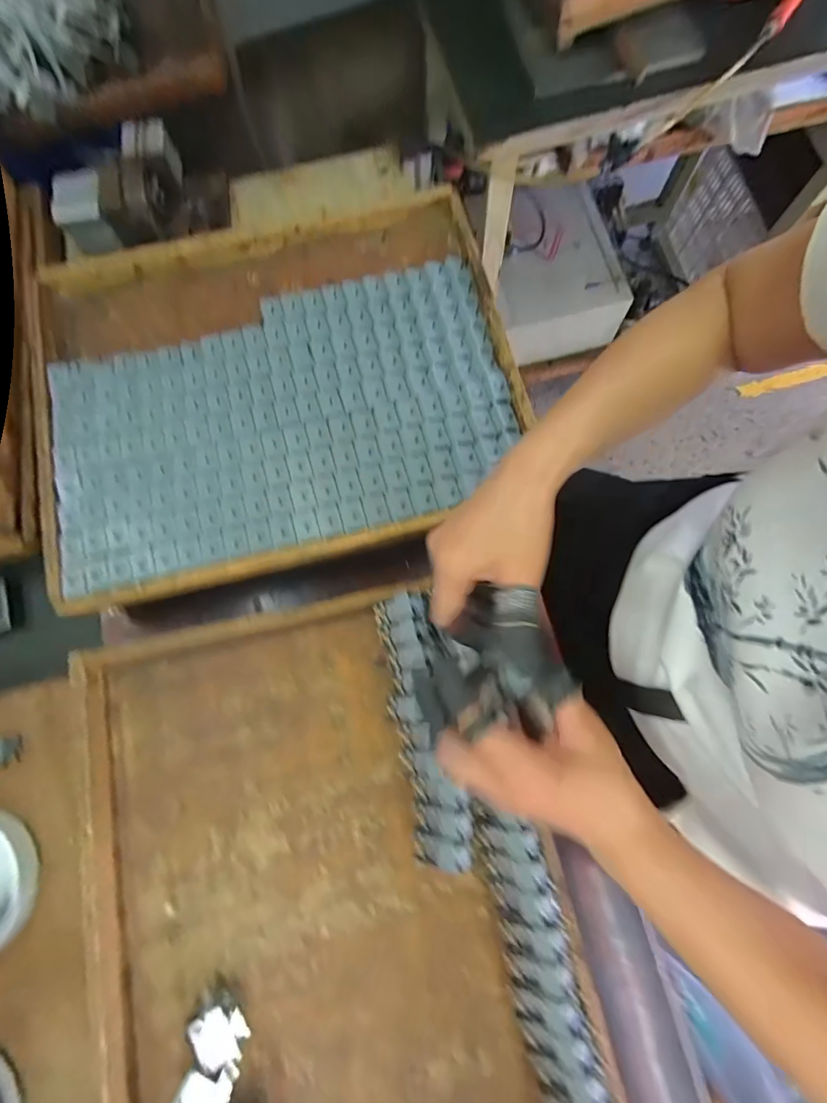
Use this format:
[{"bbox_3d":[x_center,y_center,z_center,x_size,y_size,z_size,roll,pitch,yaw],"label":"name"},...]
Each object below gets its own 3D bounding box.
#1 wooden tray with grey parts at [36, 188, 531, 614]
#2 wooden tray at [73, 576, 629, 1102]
[{"bbox_3d":[-0.149,-0.181,0.487,0.486,0.047,0.394,-13,79,-2],"label":"wooden tray with grey parts"},{"bbox_3d":[-0.070,0.294,0.393,0.393,0.060,0.497,-14,79,-2],"label":"wooden tray"}]

